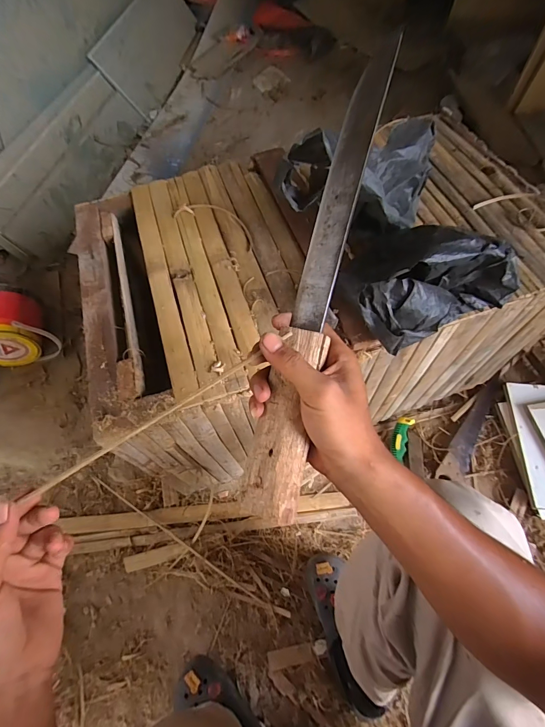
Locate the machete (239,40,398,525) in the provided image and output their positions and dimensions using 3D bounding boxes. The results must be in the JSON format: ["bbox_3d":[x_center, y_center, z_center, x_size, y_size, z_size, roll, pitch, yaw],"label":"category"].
[{"bbox_3d":[0.041,-0.061,0.286,0.044,0.025,0.373,14,88,9],"label":"machete"}]

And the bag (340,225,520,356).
[{"bbox_3d":[0.194,-0.101,0.448,0.217,0.111,0.103,-22,62,-12],"label":"bag"}]

